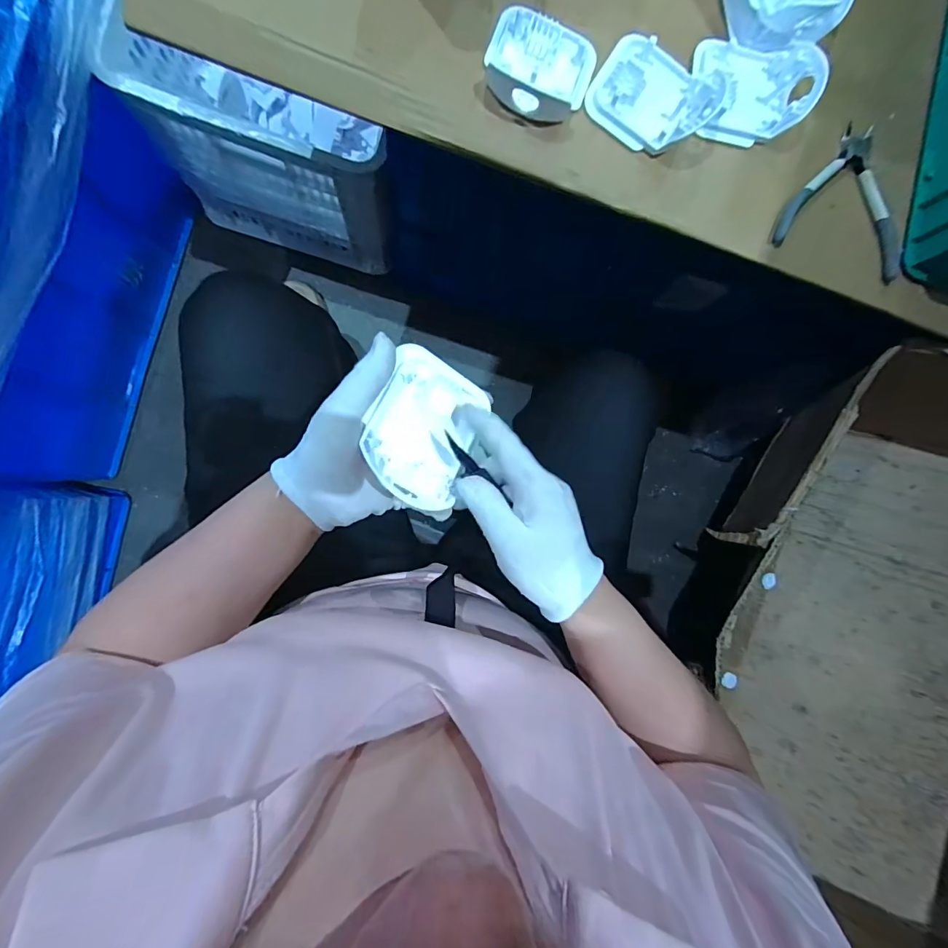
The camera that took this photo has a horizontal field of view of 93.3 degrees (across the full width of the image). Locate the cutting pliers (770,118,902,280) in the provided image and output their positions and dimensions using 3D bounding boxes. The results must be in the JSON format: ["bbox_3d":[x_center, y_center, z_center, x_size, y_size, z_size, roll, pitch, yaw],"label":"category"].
[{"bbox_3d":[0.356,-0.260,0.418,0.124,0.012,0.130,19,87,-8],"label":"cutting pliers"}]

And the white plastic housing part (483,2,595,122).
[{"bbox_3d":[0.055,-0.342,0.372,0.089,0.026,0.083,19,87,-8],"label":"white plastic housing part"}]

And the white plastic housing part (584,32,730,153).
[{"bbox_3d":[0.157,-0.331,0.383,0.099,0.031,0.085,29,86,-7],"label":"white plastic housing part"}]

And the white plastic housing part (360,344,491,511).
[{"bbox_3d":[-0.022,-0.027,0.315,0.093,0.037,0.104,23,90,-29],"label":"white plastic housing part"}]

